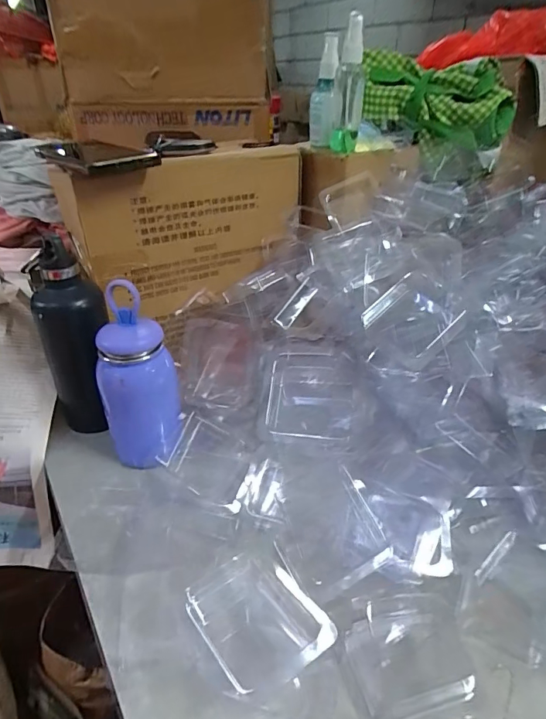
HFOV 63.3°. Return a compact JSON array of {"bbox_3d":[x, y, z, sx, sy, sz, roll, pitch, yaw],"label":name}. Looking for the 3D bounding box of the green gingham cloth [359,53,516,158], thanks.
[{"bbox_3d":[0.204,-0.337,0.582,0.206,0.097,0.085,19,36,25],"label":"green gingham cloth"}]

